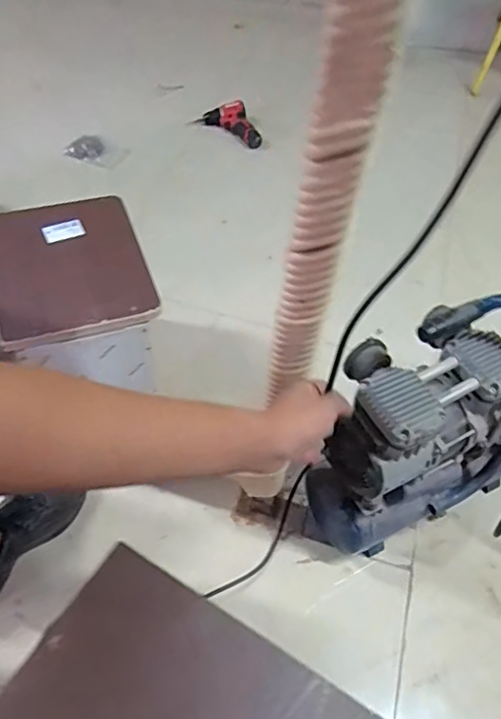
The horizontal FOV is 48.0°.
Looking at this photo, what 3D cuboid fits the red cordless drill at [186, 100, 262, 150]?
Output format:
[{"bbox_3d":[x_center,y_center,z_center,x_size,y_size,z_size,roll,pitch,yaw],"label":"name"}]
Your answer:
[{"bbox_3d":[-0.070,-0.713,1.712,0.166,0.054,0.197,-20,57,-17],"label":"red cordless drill"}]

